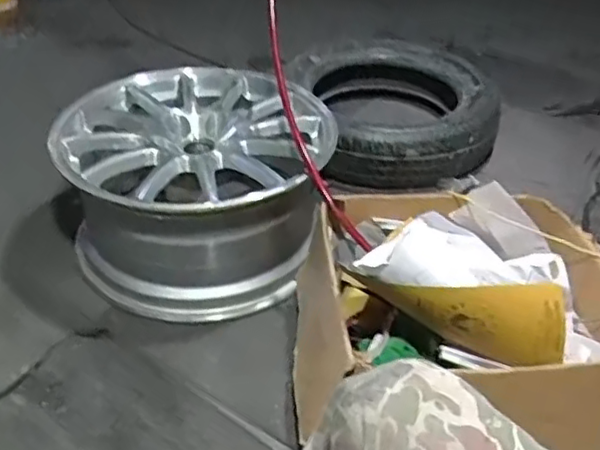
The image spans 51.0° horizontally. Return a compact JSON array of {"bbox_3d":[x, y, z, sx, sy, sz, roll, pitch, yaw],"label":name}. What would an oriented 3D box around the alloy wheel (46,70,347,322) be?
[{"bbox_3d":[-0.186,-0.084,1.154,0.451,0.231,0.442,2,38,-2],"label":"alloy wheel"}]

